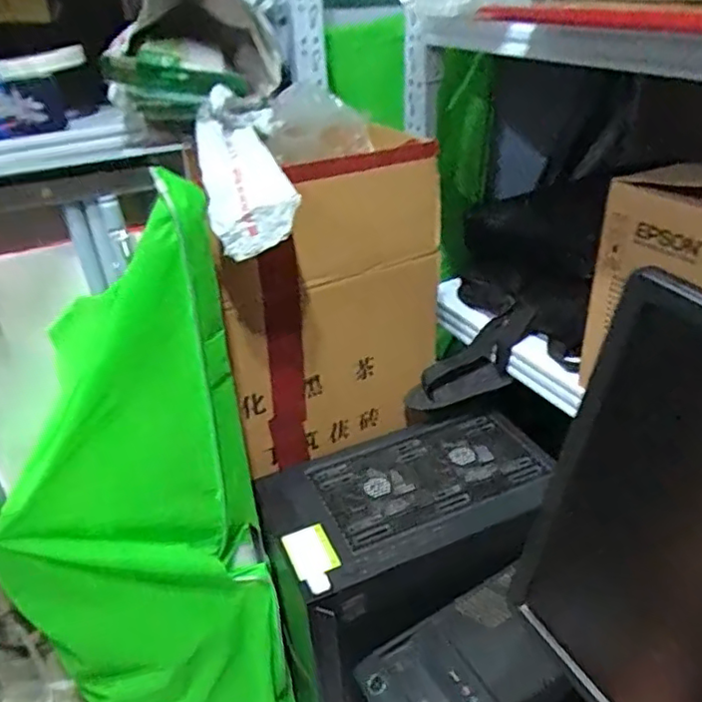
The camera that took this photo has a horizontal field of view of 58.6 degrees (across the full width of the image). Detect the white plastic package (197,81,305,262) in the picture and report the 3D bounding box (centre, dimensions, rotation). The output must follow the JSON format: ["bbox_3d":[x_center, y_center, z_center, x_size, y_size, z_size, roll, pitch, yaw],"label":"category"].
[{"bbox_3d":[-0.126,-0.213,0.713,0.091,0.072,0.231,-10,51,-11],"label":"white plastic package"}]

